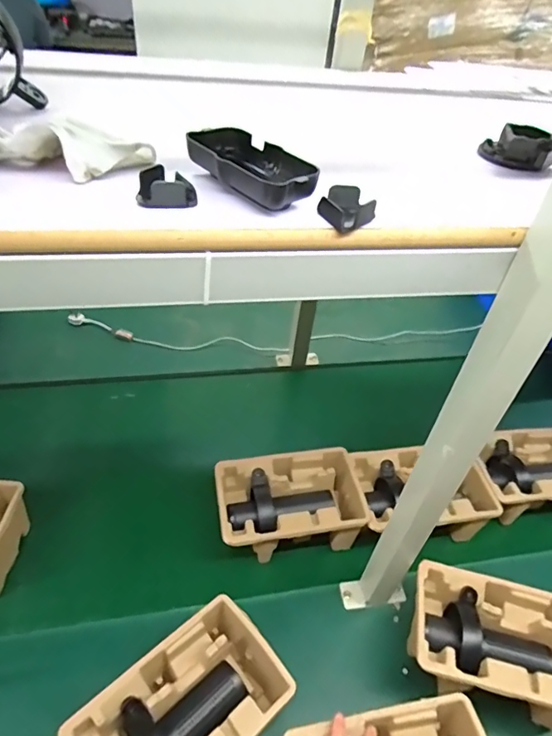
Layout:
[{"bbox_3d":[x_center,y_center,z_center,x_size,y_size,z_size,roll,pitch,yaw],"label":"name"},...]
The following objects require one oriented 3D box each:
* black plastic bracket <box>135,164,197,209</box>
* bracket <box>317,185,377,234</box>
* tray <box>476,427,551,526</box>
[{"bbox_3d":[-0.077,-0.122,0.327,0.035,0.017,0.030,29,48,22],"label":"black plastic bracket"},{"bbox_3d":[0.050,-0.112,0.334,0.031,0.016,0.035,-18,49,-24],"label":"bracket"},{"bbox_3d":[0.459,0.204,0.885,0.233,0.110,0.152,-6,45,-13],"label":"tray"}]

